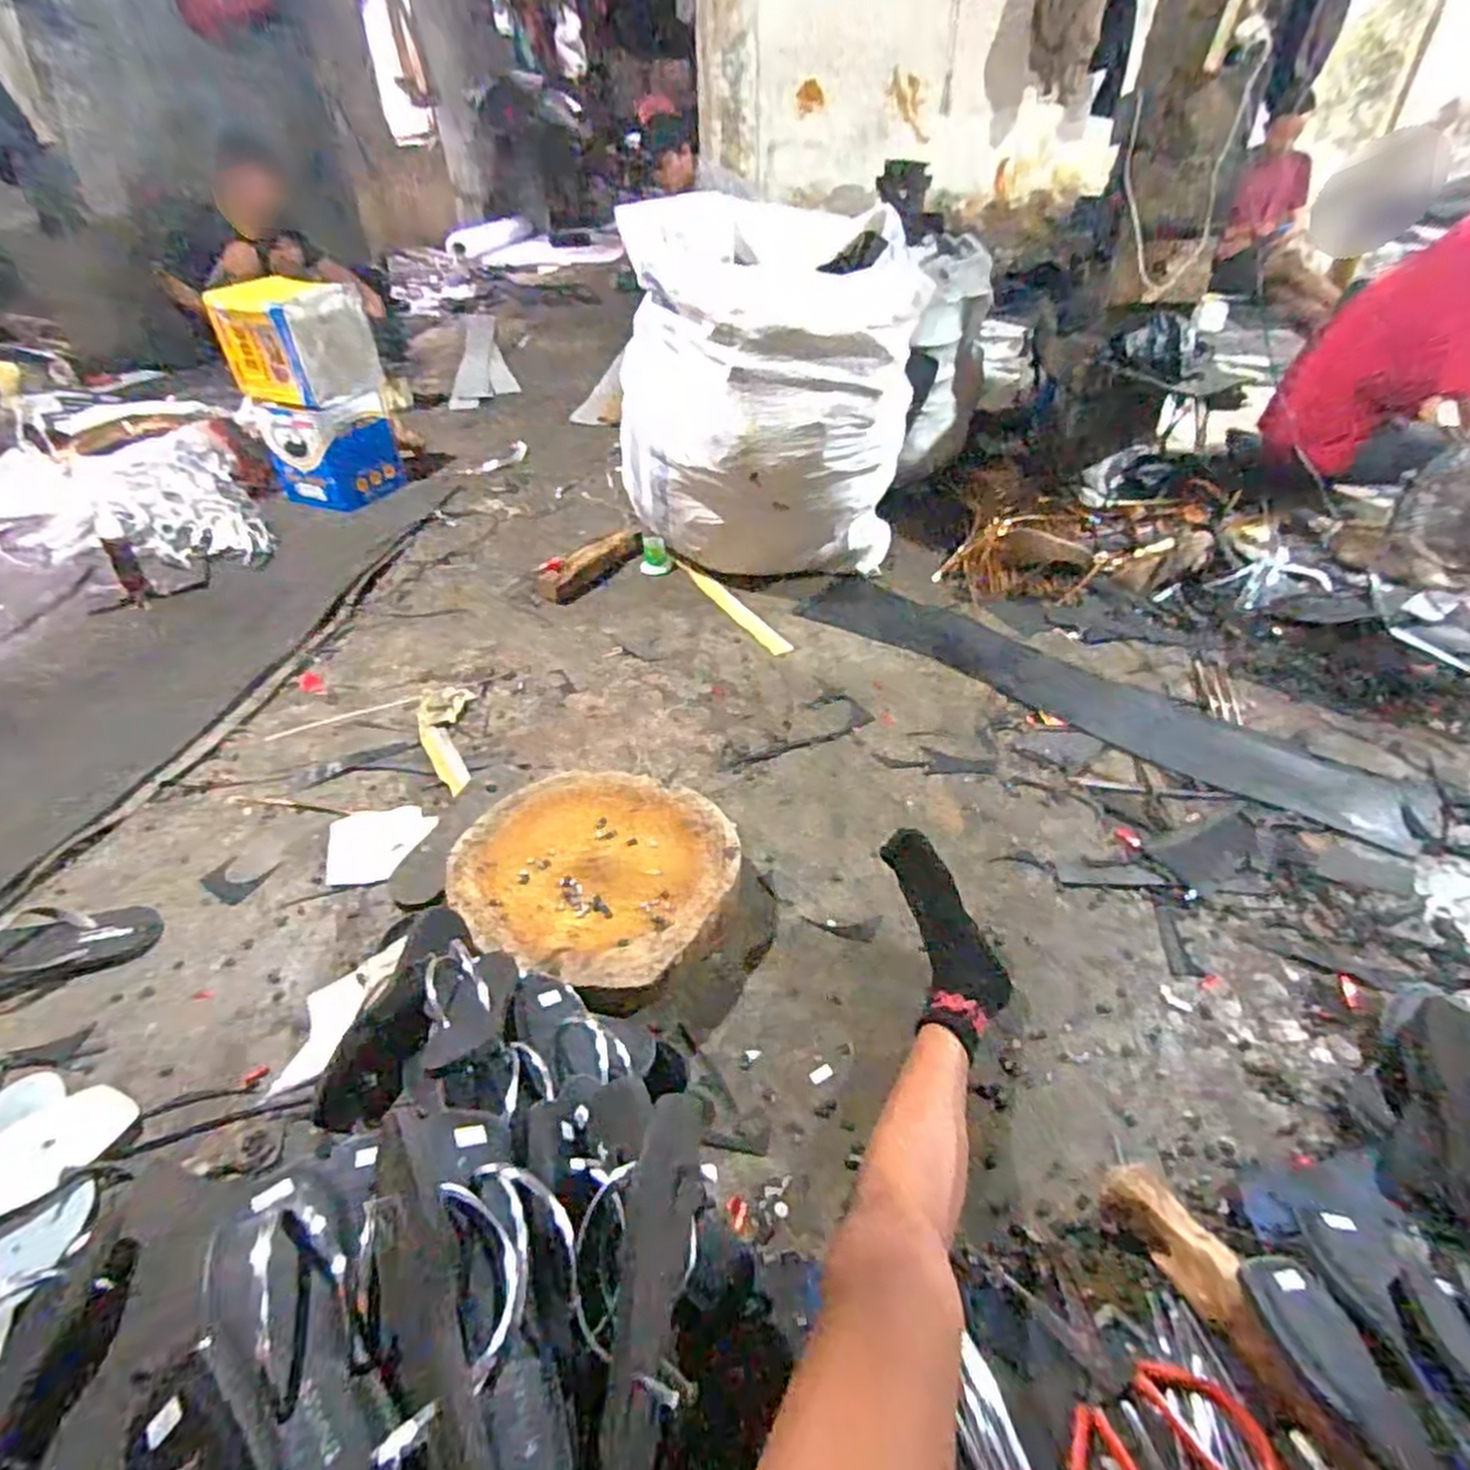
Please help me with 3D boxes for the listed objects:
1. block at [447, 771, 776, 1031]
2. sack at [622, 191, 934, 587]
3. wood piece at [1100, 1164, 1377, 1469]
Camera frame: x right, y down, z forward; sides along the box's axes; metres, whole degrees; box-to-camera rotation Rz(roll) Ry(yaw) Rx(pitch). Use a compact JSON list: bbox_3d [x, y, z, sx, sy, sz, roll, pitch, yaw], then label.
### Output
[{"bbox_3d":[-0.159,0.195,0.994,0.409,0.095,0.329,18,44,22],"label":"block"},{"bbox_3d":[0.065,-0.731,1.631,0.586,0.576,0.573,4,41,7],"label":"sack"},{"bbox_3d":[0.418,0.487,0.638,0.052,0.057,0.257,-21,44,-21],"label":"wood piece"}]

